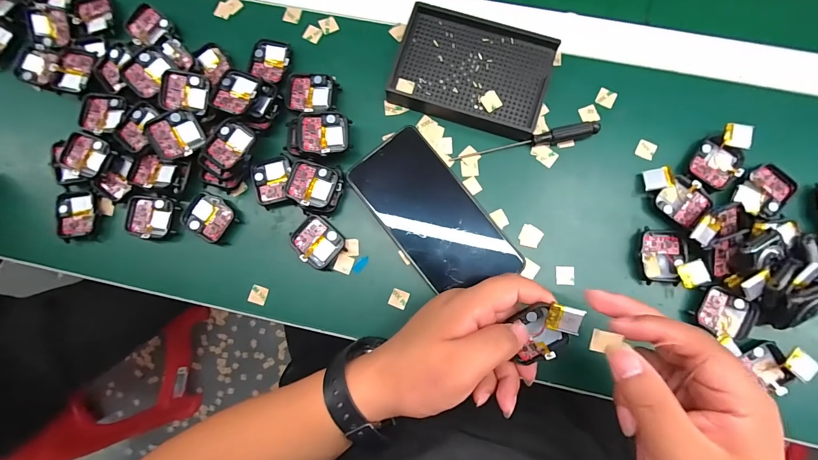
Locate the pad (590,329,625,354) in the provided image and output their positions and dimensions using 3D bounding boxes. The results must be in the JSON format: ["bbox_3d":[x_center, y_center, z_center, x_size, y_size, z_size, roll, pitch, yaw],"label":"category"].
[{"bbox_3d":[0.118,0.068,0.212,0.014,0.004,0.015,14,113,25],"label":"pad"}]

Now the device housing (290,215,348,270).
[{"bbox_3d":[-0.082,0.011,0.317,0.045,0.013,0.036,43,86,7],"label":"device housing"}]

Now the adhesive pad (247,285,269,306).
[{"bbox_3d":[-0.137,0.059,0.318,0.016,0.004,0.016,15,80,-1],"label":"adhesive pad"}]

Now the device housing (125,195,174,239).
[{"bbox_3d":[-0.238,-0.012,0.324,0.045,0.011,0.038,5,83,3],"label":"device housing"}]

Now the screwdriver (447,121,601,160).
[{"bbox_3d":[0.104,-0.078,0.316,0.129,0.015,0.012,-11,82,1],"label":"screwdriver"}]

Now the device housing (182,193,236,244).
[{"bbox_3d":[-0.182,-0.011,0.324,0.041,0.014,0.037,38,85,6],"label":"device housing"}]

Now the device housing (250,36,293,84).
[{"bbox_3d":[-0.134,-0.159,0.335,0.035,0.014,0.048,10,83,3],"label":"device housing"}]

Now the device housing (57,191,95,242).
[{"bbox_3d":[-0.305,-0.015,0.327,0.032,0.014,0.047,-6,82,1],"label":"device housing"}]

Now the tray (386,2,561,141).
[{"bbox_3d":[0.058,-0.145,0.325,0.134,0.018,0.093,18,84,4],"label":"tray"}]

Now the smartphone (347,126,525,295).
[{"bbox_3d":[0.020,-0.012,0.312,0.075,0.014,0.155,-39,83,-3],"label":"smartphone"}]

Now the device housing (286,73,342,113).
[{"bbox_3d":[-0.089,-0.124,0.327,0.045,0.018,0.037,7,83,3],"label":"device housing"}]

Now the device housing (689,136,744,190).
[{"bbox_3d":[0.266,-0.057,0.305,0.038,0.007,0.042,23,84,5],"label":"device housing"}]

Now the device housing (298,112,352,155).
[{"bbox_3d":[-0.075,-0.084,0.309,0.042,0.011,0.038,-1,84,-10],"label":"device housing"}]

